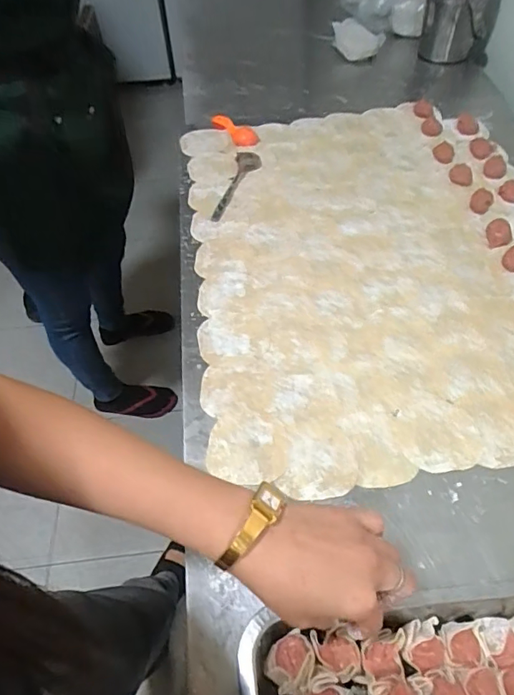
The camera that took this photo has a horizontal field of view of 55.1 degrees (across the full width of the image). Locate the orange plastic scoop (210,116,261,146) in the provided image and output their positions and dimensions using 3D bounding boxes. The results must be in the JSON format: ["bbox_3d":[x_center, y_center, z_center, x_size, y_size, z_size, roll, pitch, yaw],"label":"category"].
[{"bbox_3d":[-0.036,-0.376,0.854,0.047,0.020,0.110,-29,59,-16],"label":"orange plastic scoop"}]

